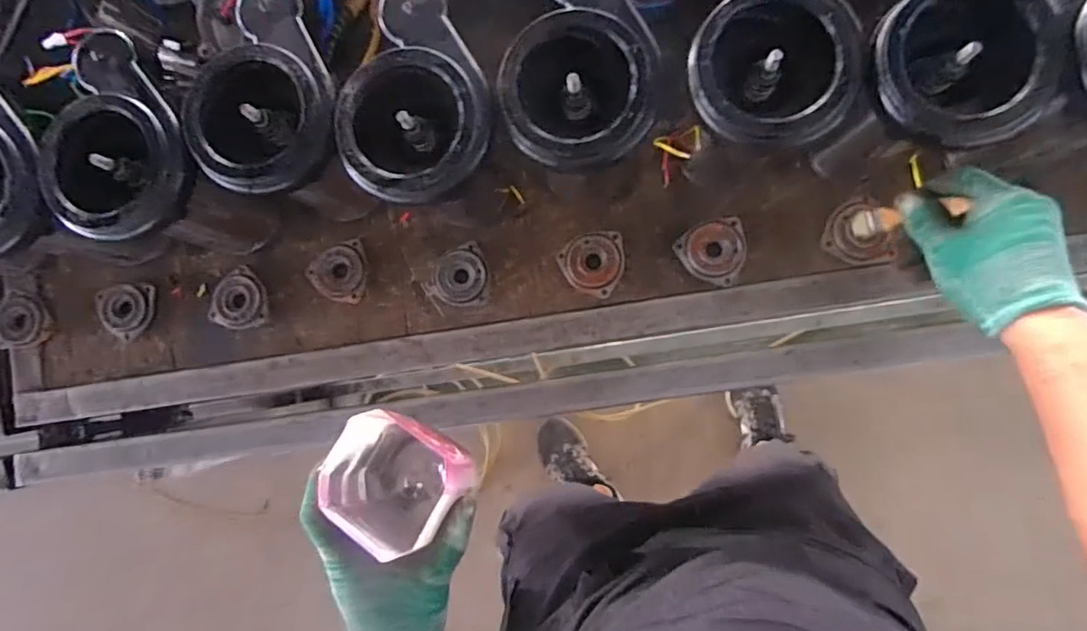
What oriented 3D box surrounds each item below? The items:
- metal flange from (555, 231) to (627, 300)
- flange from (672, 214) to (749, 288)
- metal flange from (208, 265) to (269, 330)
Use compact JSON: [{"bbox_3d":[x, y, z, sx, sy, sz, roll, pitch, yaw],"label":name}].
[{"bbox_3d":[0.050,-0.050,0.594,0.066,0.022,0.065,0,87,6],"label":"metal flange"},{"bbox_3d":[0.169,-0.062,0.585,0.067,0.022,0.065,-7,86,5],"label":"flange"},{"bbox_3d":[-0.338,-0.018,0.634,0.060,0.013,0.065,-6,86,5],"label":"metal flange"}]

